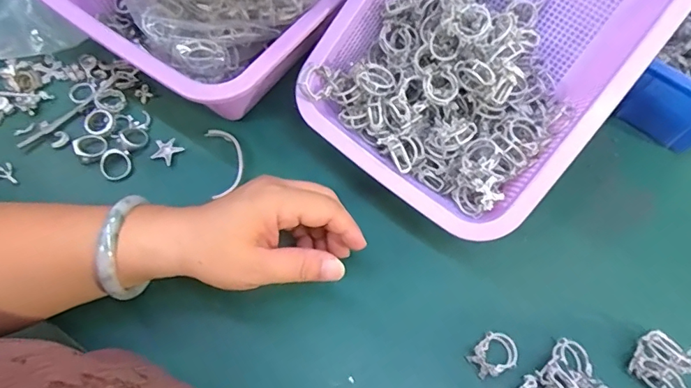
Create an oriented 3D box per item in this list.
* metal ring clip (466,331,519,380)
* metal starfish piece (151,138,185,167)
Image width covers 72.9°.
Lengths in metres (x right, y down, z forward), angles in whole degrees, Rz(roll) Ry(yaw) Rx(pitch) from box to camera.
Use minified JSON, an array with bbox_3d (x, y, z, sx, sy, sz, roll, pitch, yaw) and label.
[{"bbox_3d":[0.103,0.112,0.325,0.033,0.011,0.025,-29,70,-13],"label":"metal ring clip"},{"bbox_3d":[-0.151,-0.036,0.395,0.022,0.006,0.022,19,66,8],"label":"metal starfish piece"}]

